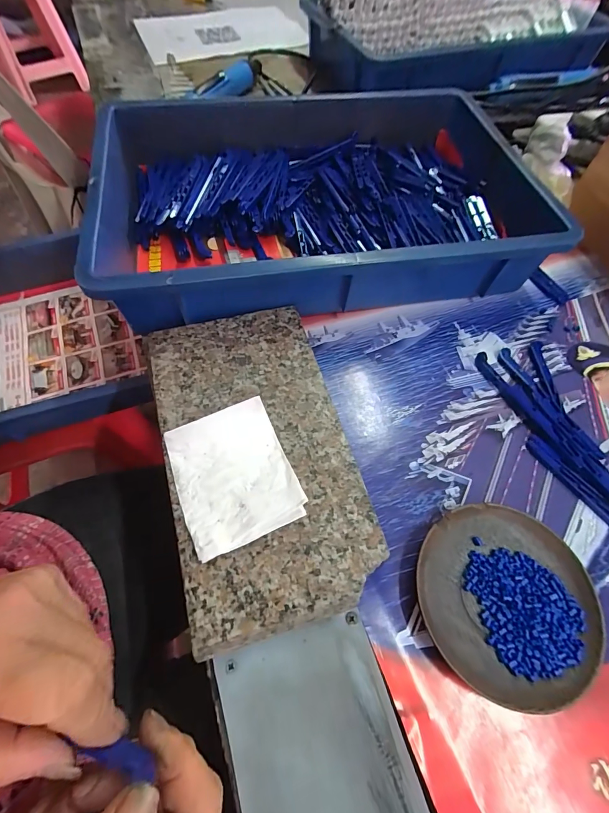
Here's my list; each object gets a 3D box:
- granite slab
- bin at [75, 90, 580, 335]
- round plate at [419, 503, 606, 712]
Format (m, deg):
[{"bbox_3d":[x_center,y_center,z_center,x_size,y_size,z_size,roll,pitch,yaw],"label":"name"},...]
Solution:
[{"bbox_3d":[-0.037,0.032,0.278,0.131,0.026,0.241,-16,63,-10],"label":"granite slab"},{"bbox_3d":[0.029,-0.223,0.389,0.454,0.085,0.288,-9,62,-6],"label":"bin"},{"bbox_3d":[0.132,0.126,0.241,0.111,0.016,0.112,1,62,-1],"label":"round plate"}]

